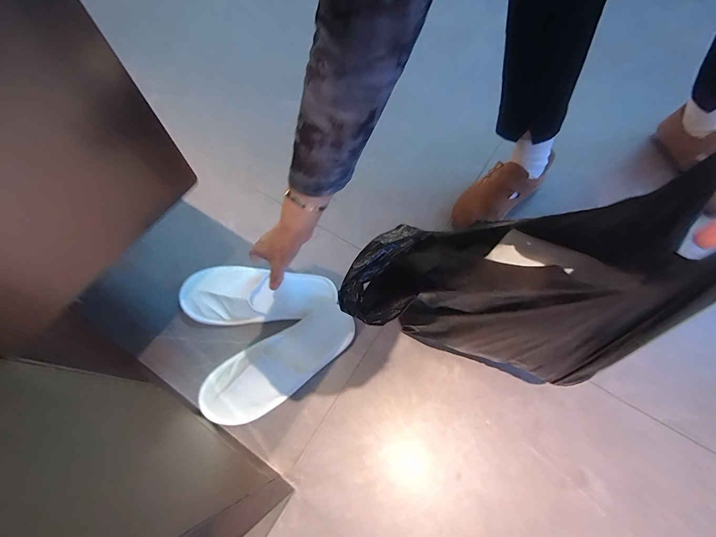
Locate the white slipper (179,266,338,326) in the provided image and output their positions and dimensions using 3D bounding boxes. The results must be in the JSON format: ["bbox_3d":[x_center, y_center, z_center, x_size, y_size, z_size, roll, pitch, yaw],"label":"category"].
[{"bbox_3d":[-0.183,0.044,0.634,0.274,0.062,0.104,0,65,-7],"label":"white slipper"}]

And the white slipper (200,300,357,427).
[{"bbox_3d":[-0.129,0.158,0.577,0.268,0.036,0.106,-31,69,-12],"label":"white slipper"}]

